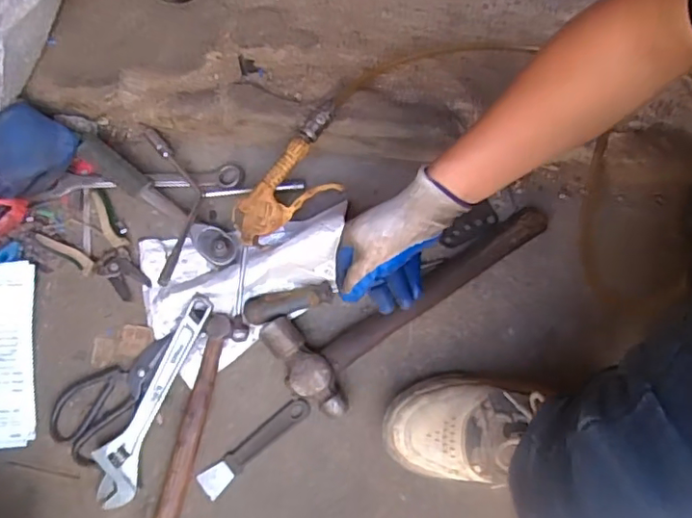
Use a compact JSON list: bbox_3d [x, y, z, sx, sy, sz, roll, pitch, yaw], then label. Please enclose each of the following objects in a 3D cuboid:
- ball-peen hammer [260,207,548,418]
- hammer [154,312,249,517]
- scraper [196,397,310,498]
[{"bbox_3d":[0.093,0.059,0.669,0.365,0.037,0.125,-25,77,-6],"label":"ball-peen hammer"},{"bbox_3d":[-0.169,0.184,0.643,0.043,0.028,0.247,16,76,4],"label":"hammer"},{"bbox_3d":[-0.102,0.211,0.649,0.144,0.006,0.029,-38,78,-9],"label":"scraper"}]

